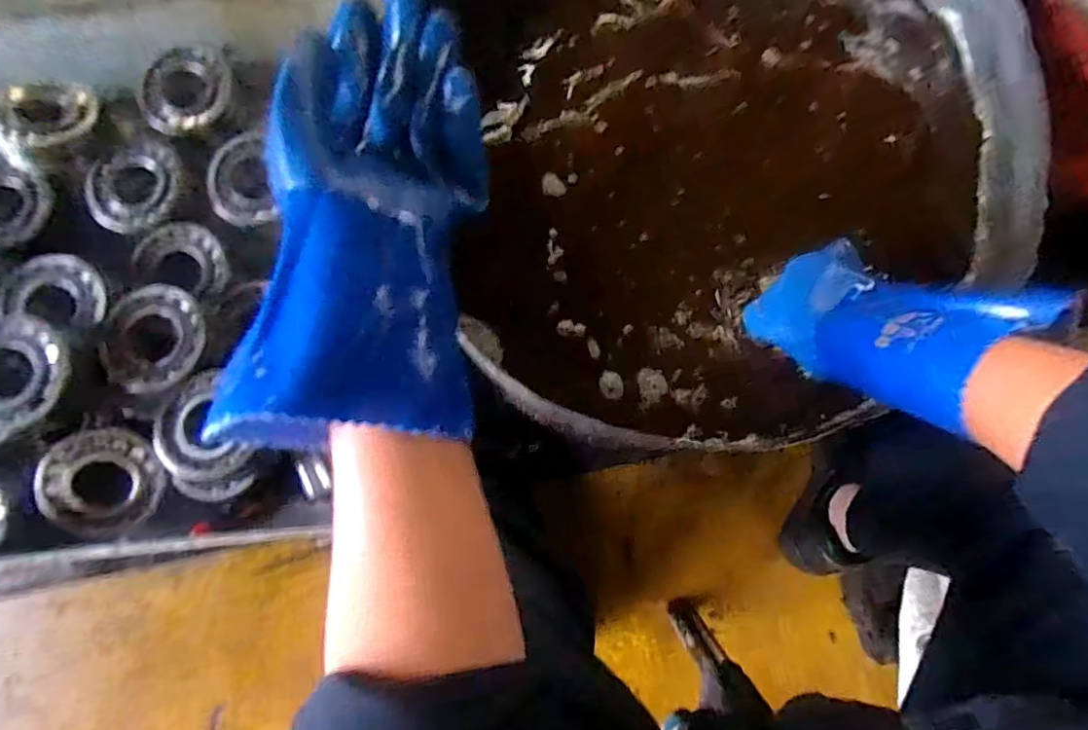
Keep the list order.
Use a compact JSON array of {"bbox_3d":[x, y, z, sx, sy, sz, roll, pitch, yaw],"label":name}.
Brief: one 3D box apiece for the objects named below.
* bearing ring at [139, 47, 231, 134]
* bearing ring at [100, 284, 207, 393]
[{"bbox_3d":[-0.441,-0.339,0.693,0.111,0.019,0.091,-38,81,-6],"label":"bearing ring"},{"bbox_3d":[-0.424,-0.031,0.614,0.101,0.023,0.119,5,80,1],"label":"bearing ring"}]

